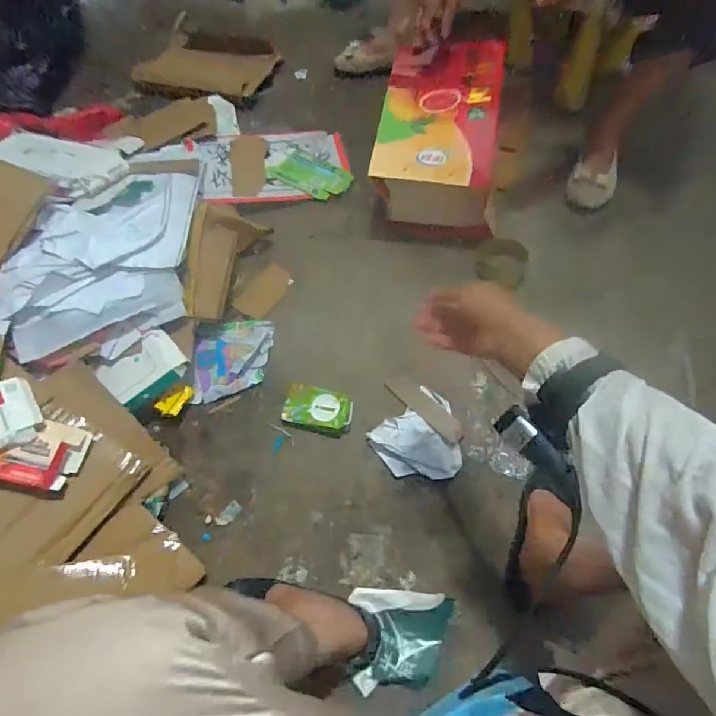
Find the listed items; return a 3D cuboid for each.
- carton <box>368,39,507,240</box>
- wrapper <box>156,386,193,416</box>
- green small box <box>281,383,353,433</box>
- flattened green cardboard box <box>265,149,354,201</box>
[{"bbox_3d":[0.175,-0.473,0.977,0.219,0.183,0.440,9,65,8],"label":"carton"},{"bbox_3d":[-0.323,0.078,0.821,0.029,0.022,0.068,41,60,20],"label":"wrapper"},{"bbox_3d":[-0.071,0.089,0.801,0.118,0.015,0.068,12,65,10],"label":"green small box"},{"bbox_3d":[-0.114,-0.427,1.062,0.201,0.017,0.108,28,69,16],"label":"flattened green cardboard box"}]

